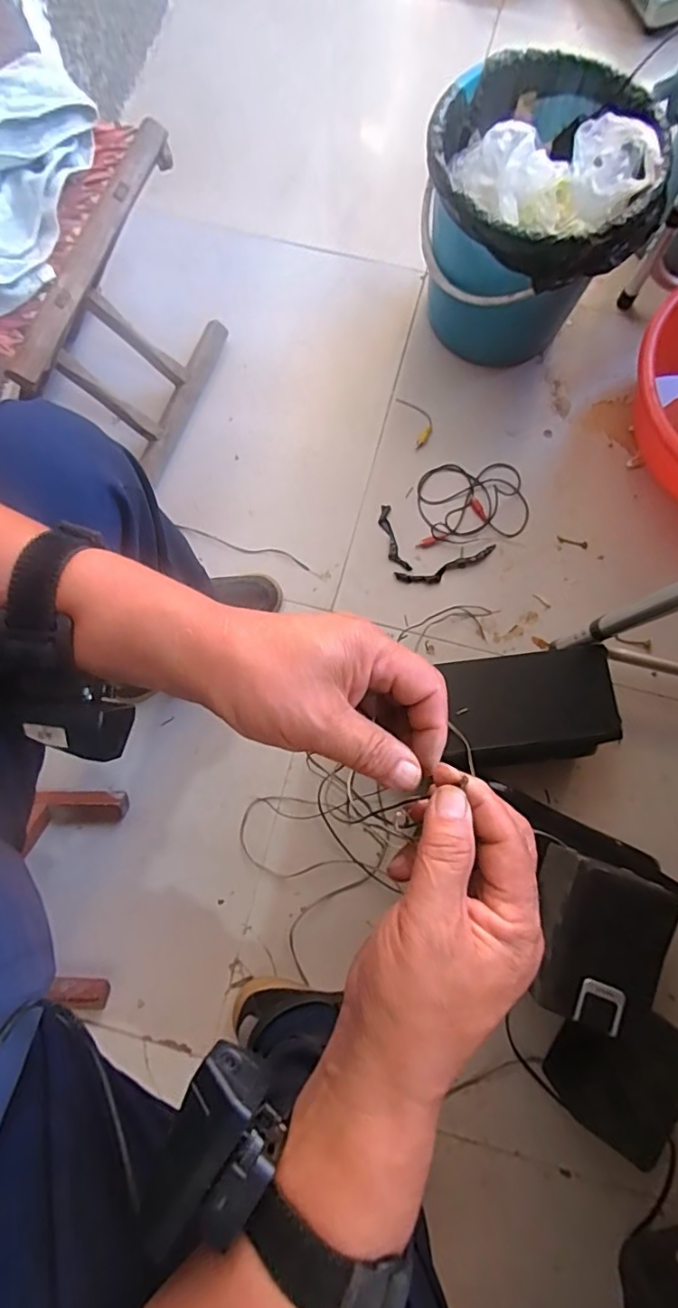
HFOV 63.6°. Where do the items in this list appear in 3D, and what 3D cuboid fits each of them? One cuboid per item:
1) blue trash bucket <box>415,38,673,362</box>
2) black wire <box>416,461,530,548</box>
[{"bbox_3d":[0.244,-0.561,0.726,0.262,0.291,0.243,0,79,1],"label":"blue trash bucket"},{"bbox_3d":[0.195,-0.230,0.808,0.162,0.022,0.122,-7,79,0],"label":"black wire"}]

